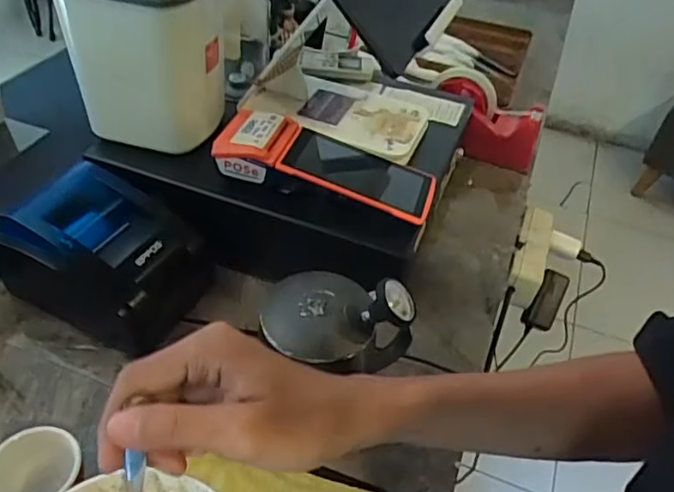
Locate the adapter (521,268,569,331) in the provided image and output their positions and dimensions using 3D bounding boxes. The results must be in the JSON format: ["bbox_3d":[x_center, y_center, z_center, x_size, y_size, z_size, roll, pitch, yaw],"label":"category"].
[{"bbox_3d":[0.259,0.070,0.734,0.036,0.078,0.037,27,15,21],"label":"adapter"}]

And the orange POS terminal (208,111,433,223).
[{"bbox_3d":[-0.005,-0.088,0.598,0.207,0.058,0.094,13,43,8],"label":"orange POS terminal"}]

